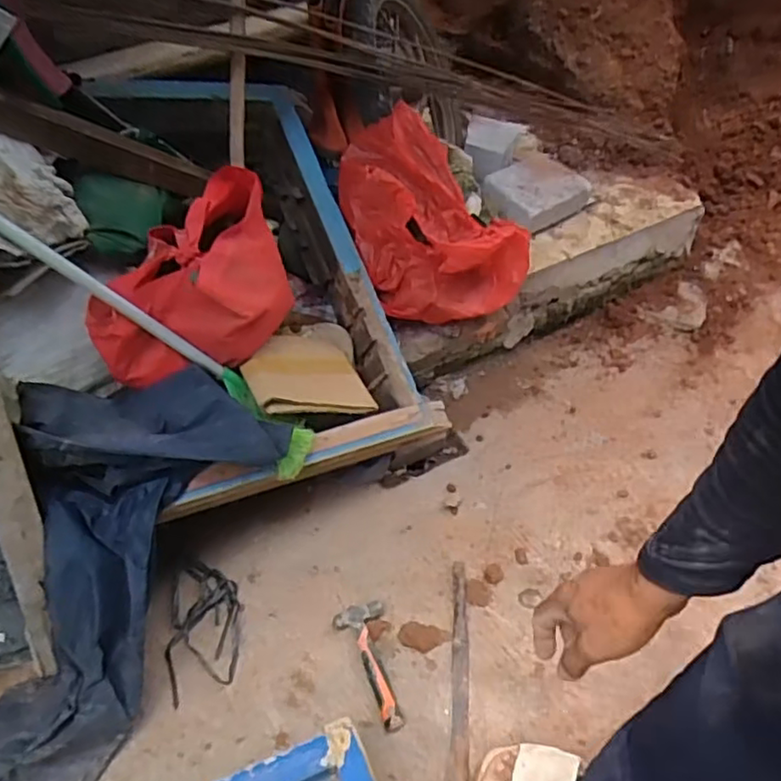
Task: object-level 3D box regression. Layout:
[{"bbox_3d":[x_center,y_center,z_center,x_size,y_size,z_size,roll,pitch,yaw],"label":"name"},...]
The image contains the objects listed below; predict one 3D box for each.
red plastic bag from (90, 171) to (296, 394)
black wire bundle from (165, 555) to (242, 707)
[{"bbox_3d":[-0.308,-0.171,1.071,0.172,0.212,0.372,35,52,23],"label":"red plastic bag"},{"bbox_3d":[-0.321,0.389,1.109,0.116,0.019,0.260,-3,46,-8],"label":"black wire bundle"}]

